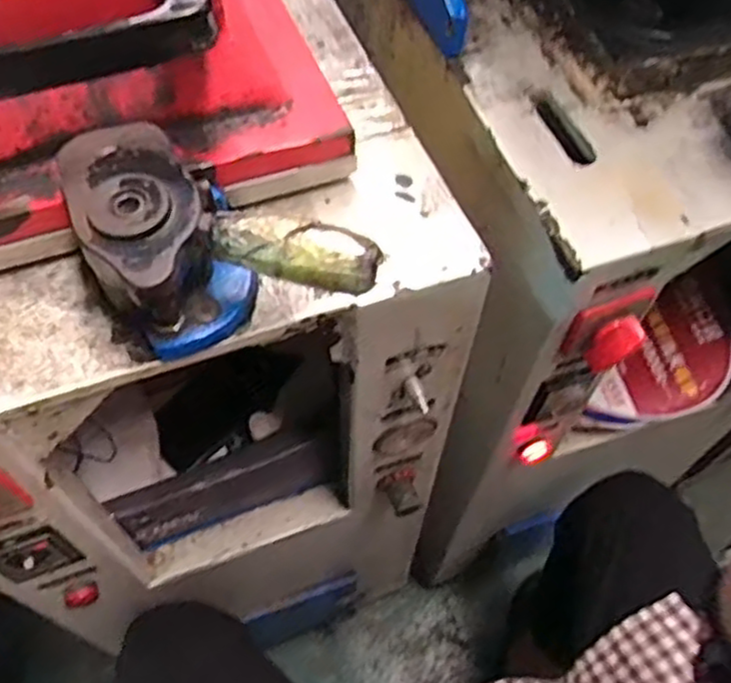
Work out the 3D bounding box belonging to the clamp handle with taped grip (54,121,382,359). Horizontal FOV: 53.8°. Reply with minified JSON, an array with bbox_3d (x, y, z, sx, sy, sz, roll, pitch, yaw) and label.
[{"bbox_3d":[-0.090,-0.050,0.398,0.174,0.067,0.111,41,67,20],"label":"clamp handle with taped grip"}]

